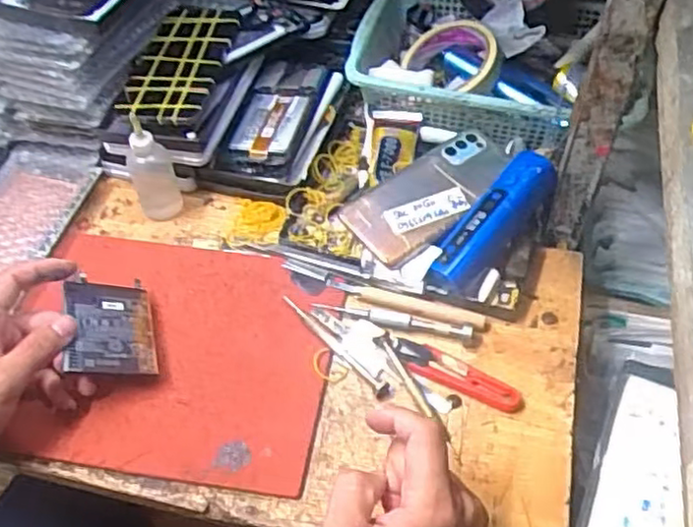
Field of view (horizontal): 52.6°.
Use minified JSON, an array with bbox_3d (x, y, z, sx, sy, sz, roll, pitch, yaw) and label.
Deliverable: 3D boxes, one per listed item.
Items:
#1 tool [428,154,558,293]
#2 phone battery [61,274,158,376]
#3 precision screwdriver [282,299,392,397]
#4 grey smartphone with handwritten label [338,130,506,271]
[{"bbox_3d":[0.120,-0.033,0.573,0.035,0.040,0.132,37,82,28],"label":"tool"},{"bbox_3d":[-0.171,0.044,0.504,0.061,0.004,0.085,6,42,-30],"label":"phone battery"},{"bbox_3d":[-0.008,0.062,0.528,0.011,0.004,0.114,-36,62,-25],"label":"precision screwdriver"},{"bbox_3d":[0.070,-0.062,0.598,0.152,0.010,0.072,-40,69,-20],"label":"grey smartphone with handwritten label"}]

